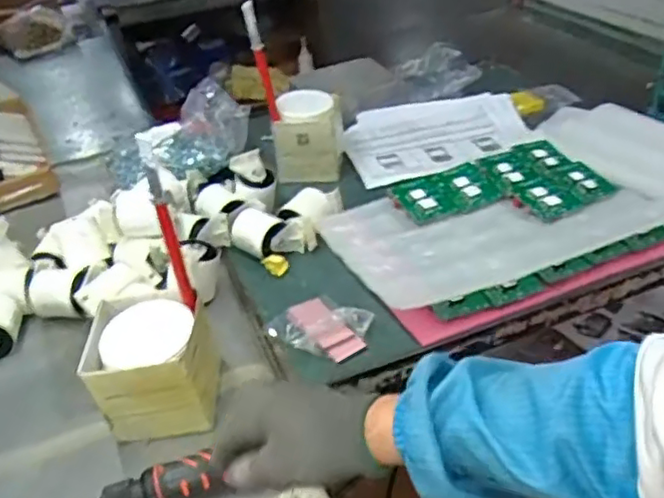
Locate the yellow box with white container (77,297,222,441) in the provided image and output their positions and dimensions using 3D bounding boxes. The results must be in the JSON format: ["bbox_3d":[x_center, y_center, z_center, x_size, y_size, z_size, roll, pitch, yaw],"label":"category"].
[{"bbox_3d":[-0.179,0.124,0.659,0.113,0.110,0.109,-8,36,-2],"label":"yellow box with white container"}]

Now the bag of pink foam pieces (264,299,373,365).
[{"bbox_3d":[-0.014,0.083,0.761,0.114,0.028,0.084,22,45,33],"label":"bag of pink foam pieces"}]

